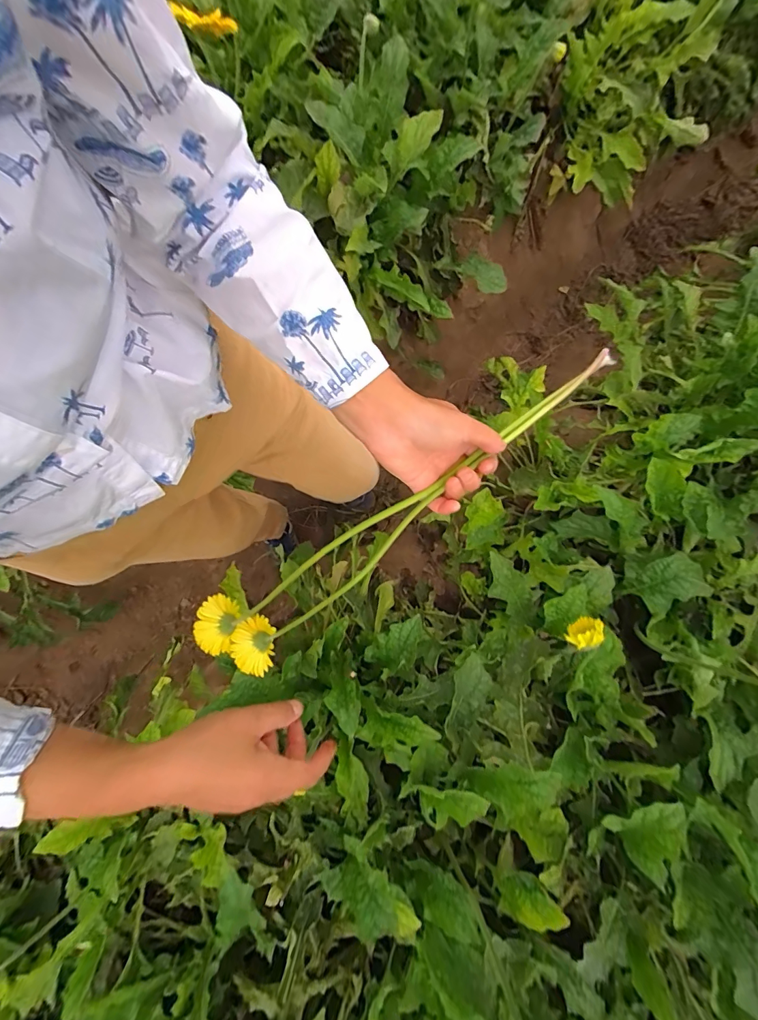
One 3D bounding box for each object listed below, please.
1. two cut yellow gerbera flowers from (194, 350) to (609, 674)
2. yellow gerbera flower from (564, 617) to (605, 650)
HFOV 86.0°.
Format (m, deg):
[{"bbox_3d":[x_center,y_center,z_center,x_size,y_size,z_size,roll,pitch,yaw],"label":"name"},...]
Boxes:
[{"bbox_3d":[-0.012,0.025,0.427,0.478,0.082,0.102,-39,81,19],"label":"two cut yellow gerbera flowers"},{"bbox_3d":[0.238,0.144,0.466,0.041,0.037,0.021,-41,123,-24],"label":"yellow gerbera flower"}]

